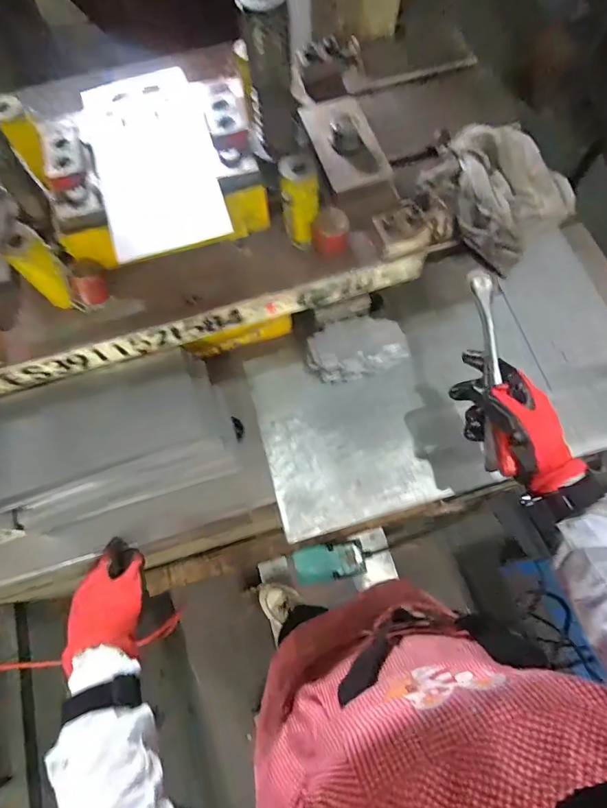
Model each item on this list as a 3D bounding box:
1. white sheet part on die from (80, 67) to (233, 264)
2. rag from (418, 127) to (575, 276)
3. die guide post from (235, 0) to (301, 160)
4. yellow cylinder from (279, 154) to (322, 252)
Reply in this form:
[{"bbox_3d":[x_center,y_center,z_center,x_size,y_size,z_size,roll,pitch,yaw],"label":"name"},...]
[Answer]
[{"bbox_3d":[-0.170,-0.287,0.496,0.128,0.010,0.245,-17,72,-6],"label":"white sheet part on die"},{"bbox_3d":[0.308,-0.336,0.678,0.185,0.070,0.228,-27,70,-8],"label":"rag"},{"bbox_3d":[-0.033,-0.344,0.471,0.047,0.155,0.046,-9,69,-1],"label":"die guide post"},{"bbox_3d":[-0.005,-0.231,0.505,0.041,0.097,0.042,-1,69,2],"label":"yellow cylinder"}]

